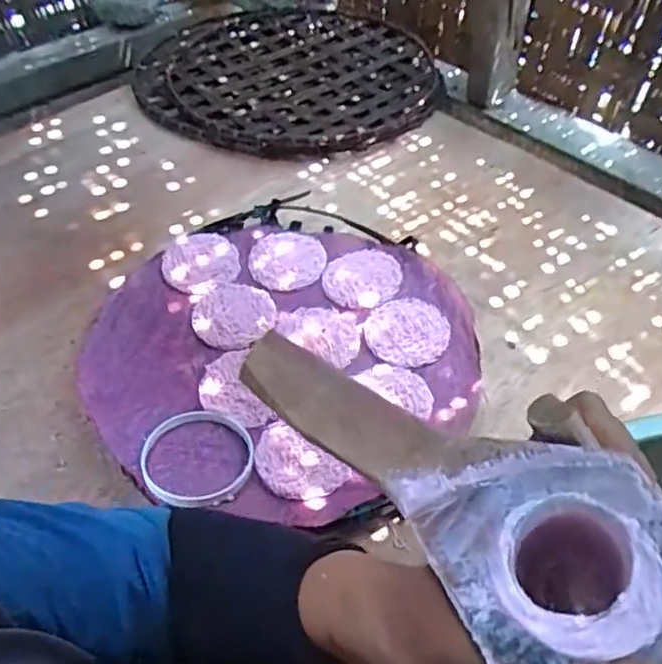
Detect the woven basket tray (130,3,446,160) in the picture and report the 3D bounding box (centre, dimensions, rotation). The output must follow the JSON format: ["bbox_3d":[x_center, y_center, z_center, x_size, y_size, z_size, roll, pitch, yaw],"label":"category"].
[{"bbox_3d":[-0.060,-0.379,0.937,0.414,0.060,0.403,-31,56,-24],"label":"woven basket tray"}]

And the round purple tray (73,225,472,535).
[{"bbox_3d":[-0.046,0.010,0.616,0.356,0.022,0.339,0,50,0],"label":"round purple tray"}]

